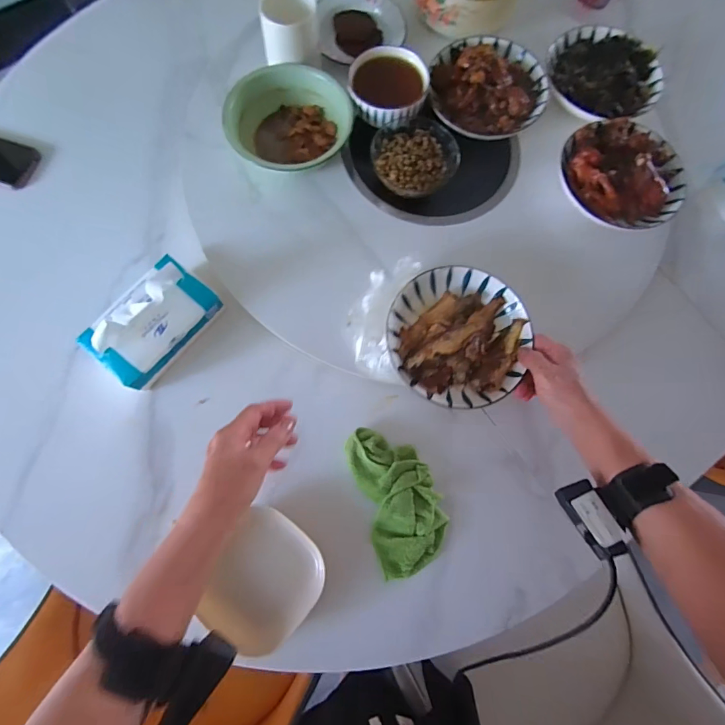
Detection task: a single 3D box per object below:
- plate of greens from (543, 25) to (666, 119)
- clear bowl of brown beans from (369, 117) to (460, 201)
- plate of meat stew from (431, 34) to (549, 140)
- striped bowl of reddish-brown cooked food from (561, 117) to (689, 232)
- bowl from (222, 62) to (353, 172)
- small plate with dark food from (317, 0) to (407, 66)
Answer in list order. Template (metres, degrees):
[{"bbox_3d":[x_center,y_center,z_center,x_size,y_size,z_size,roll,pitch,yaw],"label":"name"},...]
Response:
[{"bbox_3d":[0.369,-0.441,0.624,0.176,0.037,0.190,0,76,-2],"label":"plate of greens"},{"bbox_3d":[0.071,-0.290,0.574,0.113,0.045,0.110,0,76,-2],"label":"clear bowl of brown beans"},{"bbox_3d":[0.189,-0.421,0.603,0.167,0.043,0.165,0,76,-2],"label":"plate of meat stew"},{"bbox_3d":[0.373,-0.275,0.570,0.172,0.045,0.160,27,77,5],"label":"striped bowl of reddish-brown cooked food"},{"bbox_3d":[-0.103,-0.343,0.585,0.153,0.069,0.157,0,76,-2],"label":"bowl"},{"bbox_3d":[-0.012,-0.543,0.650,0.137,0.021,0.127,0,76,-2],"label":"small plate with dark food"}]

